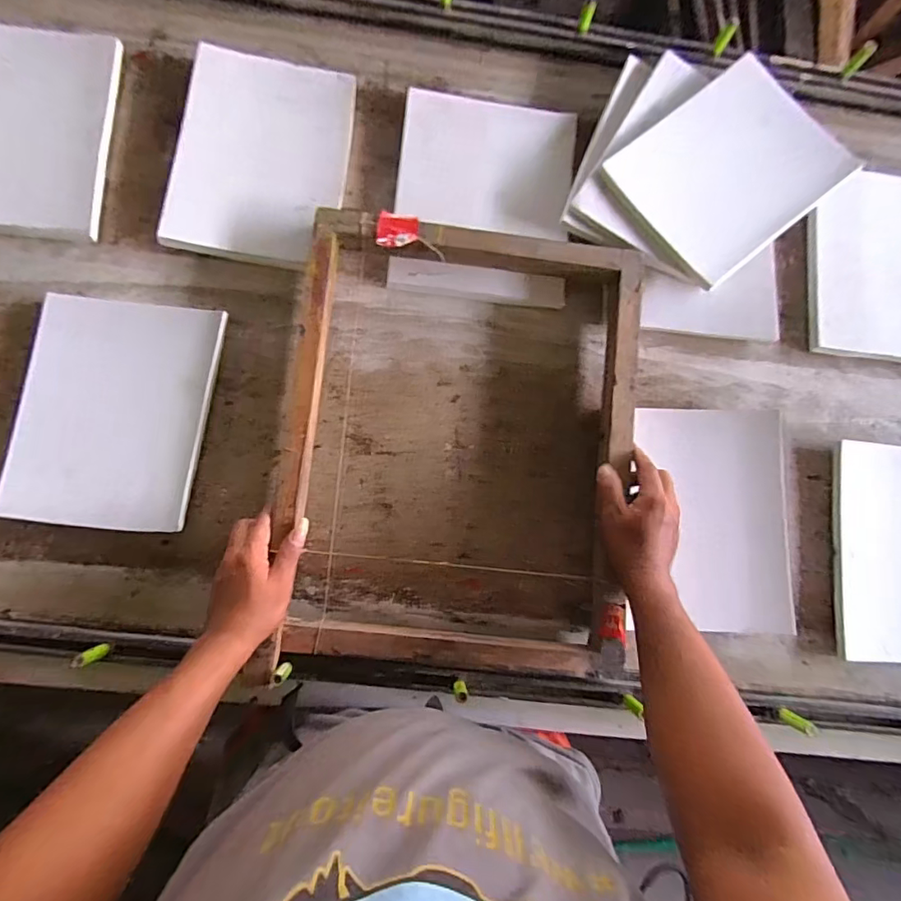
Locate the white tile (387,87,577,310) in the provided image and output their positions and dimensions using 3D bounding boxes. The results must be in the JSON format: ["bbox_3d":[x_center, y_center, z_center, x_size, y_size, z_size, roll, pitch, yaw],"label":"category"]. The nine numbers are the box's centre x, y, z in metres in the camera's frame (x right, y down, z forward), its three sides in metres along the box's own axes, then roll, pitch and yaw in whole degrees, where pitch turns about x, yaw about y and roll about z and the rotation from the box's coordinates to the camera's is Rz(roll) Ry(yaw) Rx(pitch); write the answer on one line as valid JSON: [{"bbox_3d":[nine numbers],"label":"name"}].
[{"bbox_3d":[0.043,-0.322,0.662,0.223,0.023,0.254,5,90,-1],"label":"white tile"}]

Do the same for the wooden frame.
[{"bbox_3d":[0.012,-0.008,0.594,0.396,0.058,0.514,6,84,-4],"label":"wooden frame"}]

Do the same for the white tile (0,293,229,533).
[{"bbox_3d":[-0.394,-0.044,0.595,0.206,0.011,0.263,8,85,-5],"label":"white tile"}]

